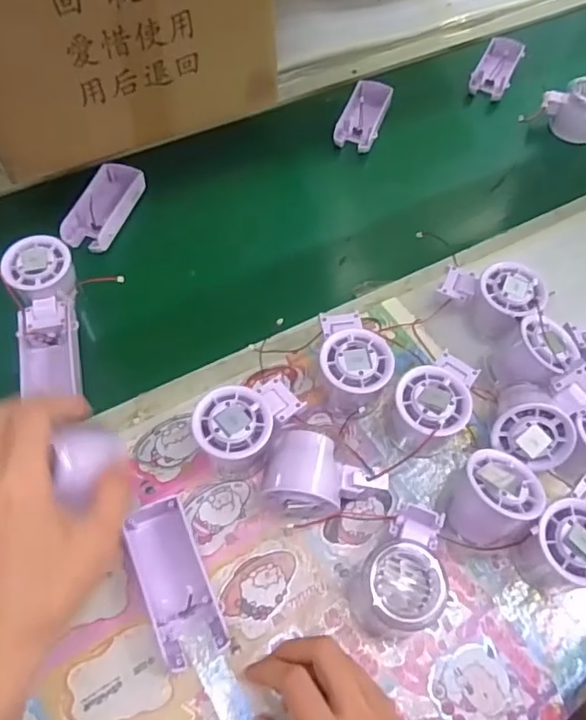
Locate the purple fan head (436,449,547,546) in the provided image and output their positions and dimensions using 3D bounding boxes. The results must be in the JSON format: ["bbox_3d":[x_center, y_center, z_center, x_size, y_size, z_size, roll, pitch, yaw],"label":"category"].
[{"bbox_3d":[0.144,0.108,0.430,0.058,0.065,0.058,-13,53,-32],"label":"purple fan head"}]

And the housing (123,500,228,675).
[{"bbox_3d":[-0.082,0.156,0.408,0.044,0.025,0.107,-20,63,-14],"label":"housing"}]

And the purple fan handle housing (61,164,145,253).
[{"bbox_3d":[-0.198,-0.162,0.609,0.052,0.027,0.113,14,60,5],"label":"purple fan handle housing"}]

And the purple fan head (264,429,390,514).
[{"bbox_3d":[0.023,0.086,0.432,0.084,0.057,0.061,11,60,3],"label":"purple fan head"}]

